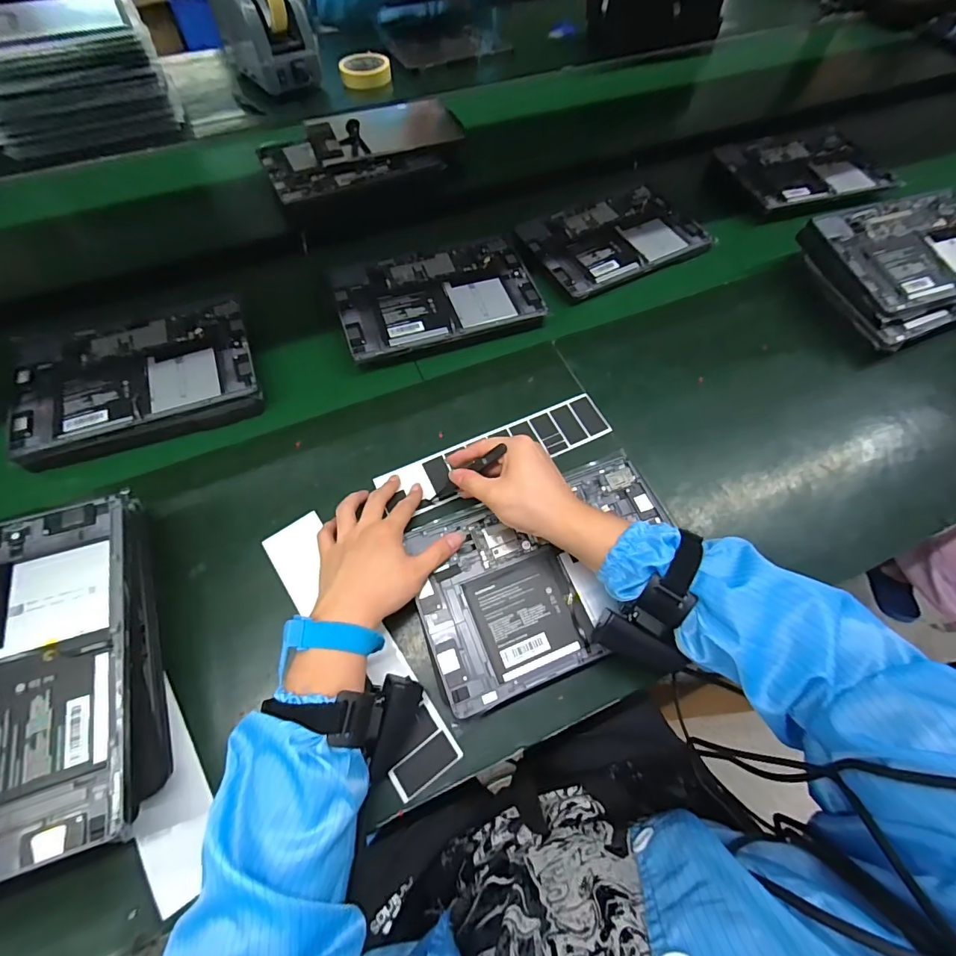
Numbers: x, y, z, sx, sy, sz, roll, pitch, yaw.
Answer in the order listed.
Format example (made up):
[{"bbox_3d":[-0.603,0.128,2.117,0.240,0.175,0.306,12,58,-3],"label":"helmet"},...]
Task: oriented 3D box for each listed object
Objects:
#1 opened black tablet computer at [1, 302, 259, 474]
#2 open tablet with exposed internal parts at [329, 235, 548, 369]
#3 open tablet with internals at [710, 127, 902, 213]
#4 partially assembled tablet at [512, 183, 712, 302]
[{"bbox_3d":[-0.390,-0.117,0.532,0.252,0.026,0.173,-14,63,-9],"label":"opened black tablet computer"},{"bbox_3d":[-0.051,-0.236,0.594,0.249,0.018,0.172,-14,63,-8],"label":"open tablet with exposed internal parts"},{"bbox_3d":[0.505,-0.493,0.725,0.237,0.019,0.184,-15,63,-8],"label":"open tablet with internals"},{"bbox_3d":[0.198,-0.348,0.660,0.252,0.013,0.170,-25,66,-14],"label":"partially assembled tablet"}]

